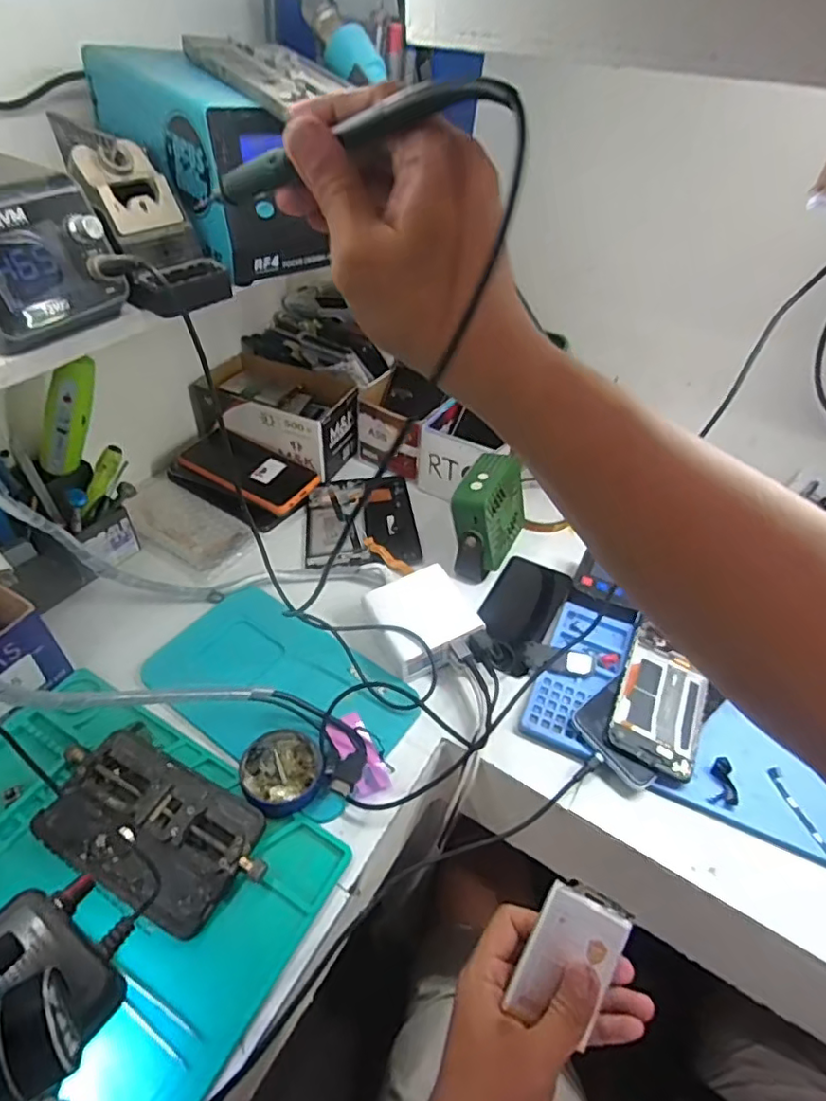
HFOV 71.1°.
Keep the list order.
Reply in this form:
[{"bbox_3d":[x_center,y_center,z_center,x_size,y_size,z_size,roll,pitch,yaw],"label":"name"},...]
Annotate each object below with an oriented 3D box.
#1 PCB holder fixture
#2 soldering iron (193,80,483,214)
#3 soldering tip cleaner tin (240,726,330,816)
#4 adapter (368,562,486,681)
[{"bbox_3d":[-0.188,0.198,0.416,0.164,0.022,0.093,24,48,20],"label":"PCB holder fixture"},{"bbox_3d":[-0.045,-0.178,0.259,0.182,0.014,0.011,11,40,40],"label":"soldering iron"},{"bbox_3d":[-0.102,0.171,0.451,0.059,0.018,0.064,2,44,-2],"label":"soldering tip cleaner tin"},{"bbox_3d":[0.010,0.066,0.547,0.083,0.037,0.090,-17,48,-20],"label":"adapter"}]

